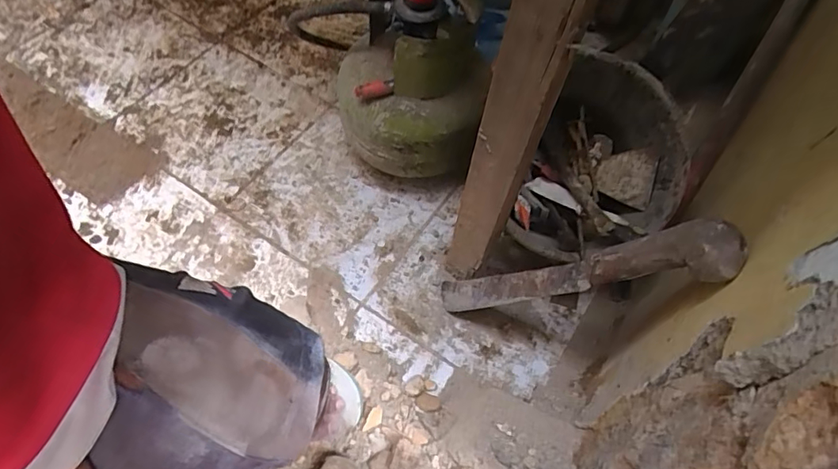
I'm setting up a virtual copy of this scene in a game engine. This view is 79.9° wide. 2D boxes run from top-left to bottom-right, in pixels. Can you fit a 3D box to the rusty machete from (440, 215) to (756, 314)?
[{"bbox_3d":[0.163,0.056,0.620,0.033,0.433,0.049,37,60,-20],"label":"rusty machete"}]

